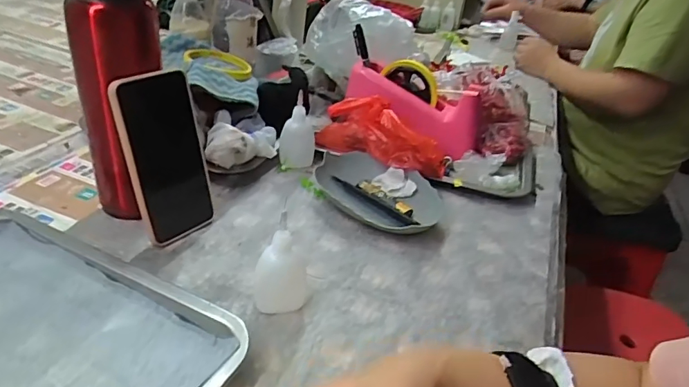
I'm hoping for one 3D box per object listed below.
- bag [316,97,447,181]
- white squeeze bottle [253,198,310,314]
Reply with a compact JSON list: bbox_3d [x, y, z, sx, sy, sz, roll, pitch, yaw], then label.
[{"bbox_3d":[0.056,-0.084,0.648,0.174,0.071,0.082,23,35,22],"label":"bag"},{"bbox_3d":[-0.052,0.054,0.425,0.049,0.092,0.043,1,33,-10],"label":"white squeeze bottle"}]

